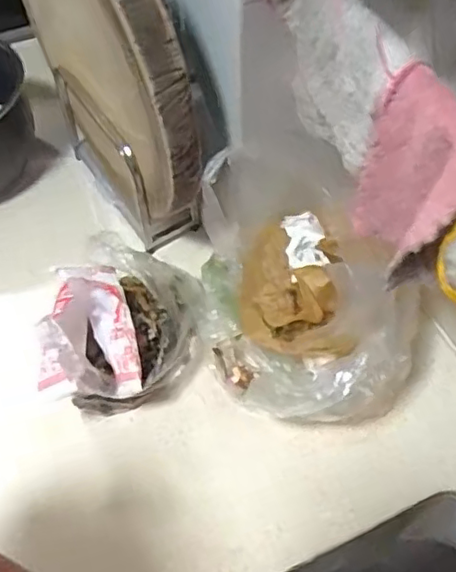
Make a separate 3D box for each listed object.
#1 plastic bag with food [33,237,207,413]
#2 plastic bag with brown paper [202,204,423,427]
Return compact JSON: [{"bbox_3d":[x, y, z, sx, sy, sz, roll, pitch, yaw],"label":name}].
[{"bbox_3d":[-0.109,0.052,0.682,0.153,0.147,0.173,-1,54,2],"label":"plastic bag with food"},{"bbox_3d":[0.087,0.030,0.678,0.210,0.150,0.239,-36,60,-21],"label":"plastic bag with brown paper"}]

